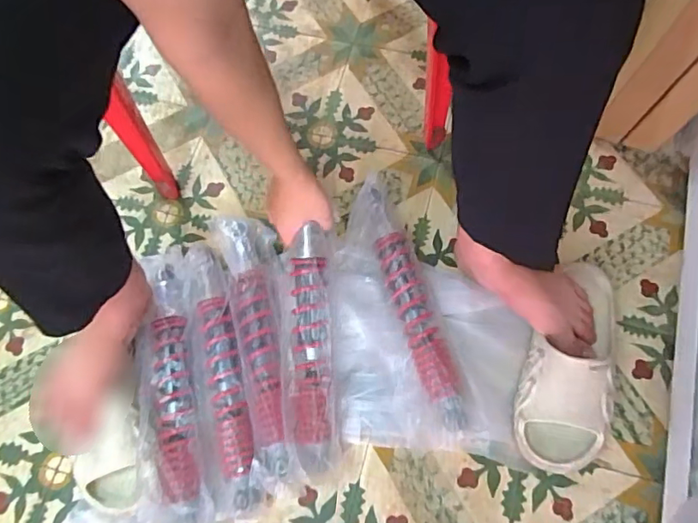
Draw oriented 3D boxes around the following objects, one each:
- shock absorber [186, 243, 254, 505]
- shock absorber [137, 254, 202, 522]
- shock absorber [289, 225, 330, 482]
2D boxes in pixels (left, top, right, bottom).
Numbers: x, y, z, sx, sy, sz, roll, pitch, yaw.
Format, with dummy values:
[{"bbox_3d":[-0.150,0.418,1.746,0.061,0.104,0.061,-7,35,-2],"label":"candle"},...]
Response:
[{"bbox_3d":[-0.172,0.150,0.741,0.046,0.055,0.358,-15,69,-3],"label":"shock absorber"},{"bbox_3d":[-0.240,0.175,0.725,0.072,0.076,0.359,-10,69,-1],"label":"shock absorber"},{"bbox_3d":[-0.051,0.111,0.688,0.046,0.047,0.303,-2,79,2],"label":"shock absorber"}]

